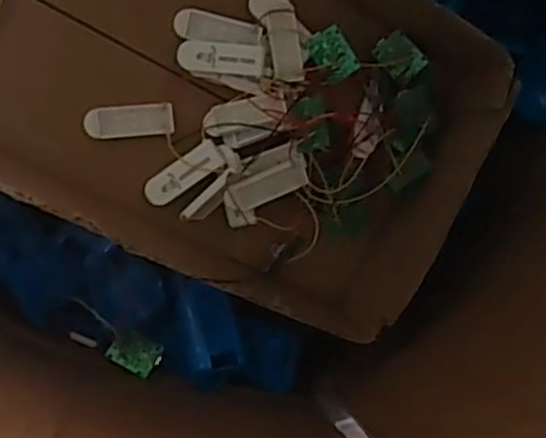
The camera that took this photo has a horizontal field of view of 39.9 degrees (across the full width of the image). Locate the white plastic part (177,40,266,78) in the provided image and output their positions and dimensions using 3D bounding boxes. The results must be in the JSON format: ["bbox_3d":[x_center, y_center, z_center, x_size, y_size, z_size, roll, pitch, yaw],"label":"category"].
[{"bbox_3d":[-0.035,-0.112,0.524,0.059,0.009,0.022,4,92,-9],"label":"white plastic part"}]

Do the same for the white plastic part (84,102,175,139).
[{"bbox_3d":[-0.099,-0.068,0.523,0.060,0.008,0.022,-7,93,-9],"label":"white plastic part"}]

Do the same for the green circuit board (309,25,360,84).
[{"bbox_3d":[0.043,-0.117,0.537,0.025,0.004,0.036,-27,97,15],"label":"green circuit board"}]

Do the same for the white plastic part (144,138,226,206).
[{"bbox_3d":[-0.063,-0.032,0.532,0.059,0.008,0.022,-35,97,-6],"label":"white plastic part"}]

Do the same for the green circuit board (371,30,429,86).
[{"bbox_3d":[0.092,-0.117,0.546,0.028,0.004,0.036,-45,70,12],"label":"green circuit board"}]

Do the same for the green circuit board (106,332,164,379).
[{"bbox_3d":[-0.099,0.097,0.541,0.035,0.010,0.025,28,88,-9],"label":"green circuit board"}]

